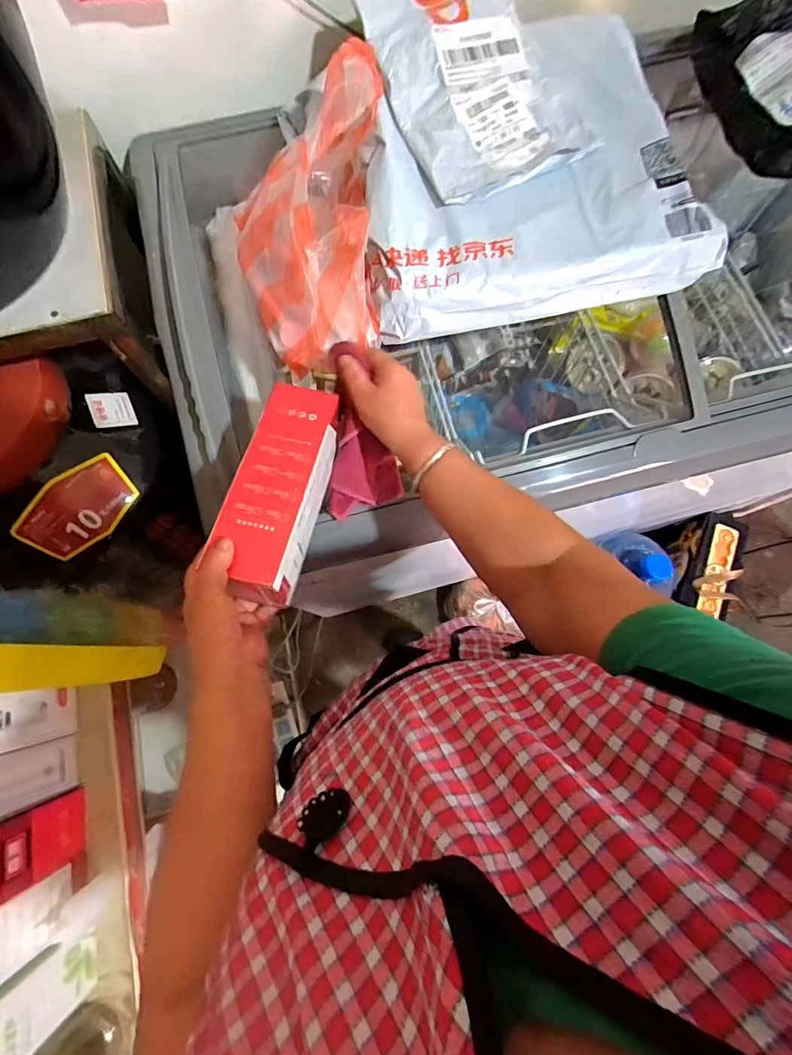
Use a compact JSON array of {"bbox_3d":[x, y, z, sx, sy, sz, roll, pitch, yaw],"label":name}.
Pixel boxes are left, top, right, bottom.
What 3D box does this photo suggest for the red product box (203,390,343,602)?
[{"bbox_3d":[-0.110,-0.036,0.427,0.070,0.070,0.210,8,69,3],"label":"red product box"}]

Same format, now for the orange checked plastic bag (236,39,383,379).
[{"bbox_3d":[-0.091,-0.349,0.462,0.161,0.098,0.288,10,97,4],"label":"orange checked plastic bag"}]

